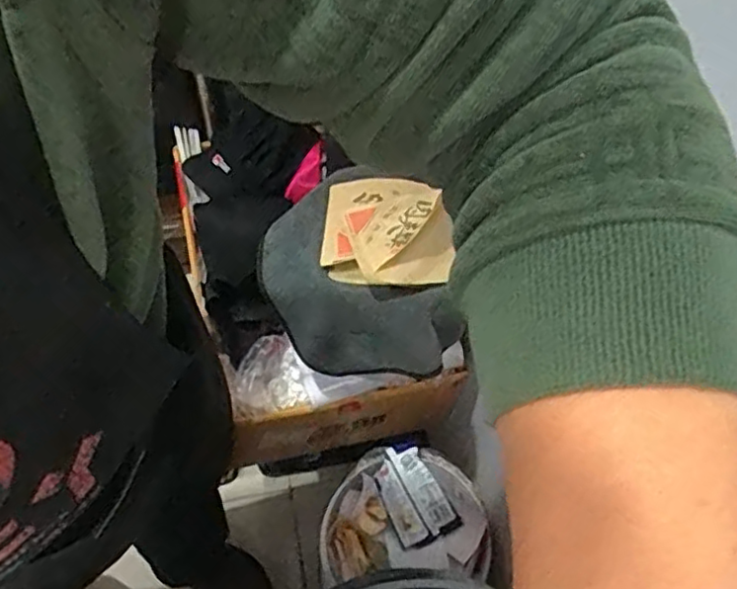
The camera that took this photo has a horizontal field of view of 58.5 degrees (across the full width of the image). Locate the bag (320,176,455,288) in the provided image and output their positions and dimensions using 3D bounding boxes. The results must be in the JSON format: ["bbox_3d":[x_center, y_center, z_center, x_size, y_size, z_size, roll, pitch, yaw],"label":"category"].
[{"bbox_3d":[0.015,-0.076,0.758,0.168,0.056,0.163,6,54,28],"label":"bag"}]

